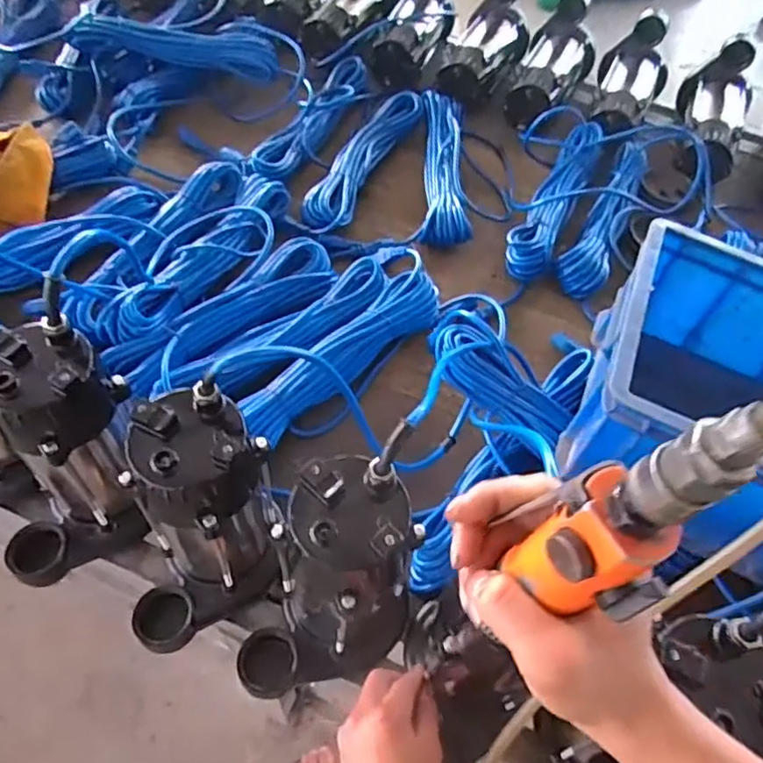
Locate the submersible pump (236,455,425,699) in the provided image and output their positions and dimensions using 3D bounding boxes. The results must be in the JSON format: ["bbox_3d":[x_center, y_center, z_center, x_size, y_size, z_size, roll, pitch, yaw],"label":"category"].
[{"bbox_3d":[-0.052,0.161,0.495,0.145,0.227,0.101,-11,57,-13],"label":"submersible pump"}]

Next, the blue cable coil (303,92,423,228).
[{"bbox_3d":[-0.027,-0.358,0.981,0.073,0.033,0.332,21,56,9],"label":"blue cable coil"}]

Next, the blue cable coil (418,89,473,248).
[{"bbox_3d":[0.097,-0.343,0.983,0.075,0.040,0.346,5,55,-2],"label":"blue cable coil"}]

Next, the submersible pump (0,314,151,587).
[{"bbox_3d":[-0.282,0.077,0.541,0.100,0.225,0.148,16,55,6],"label":"submersible pump"}]

